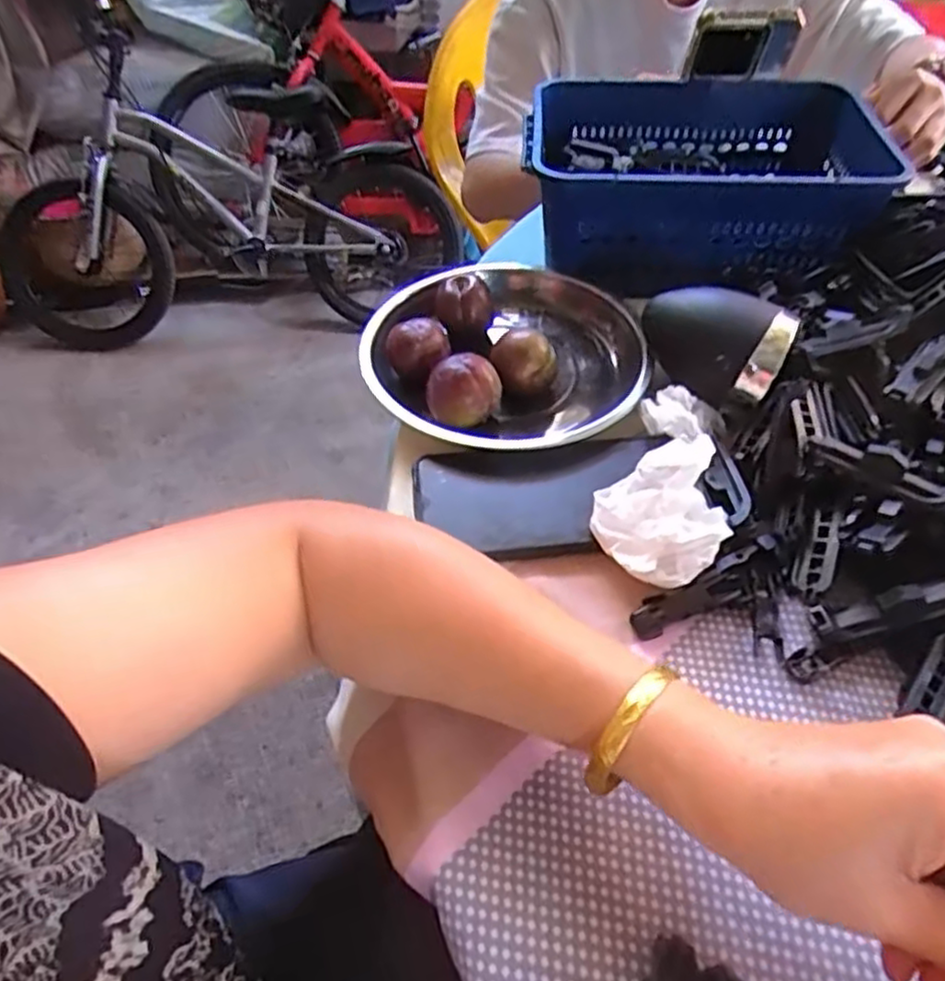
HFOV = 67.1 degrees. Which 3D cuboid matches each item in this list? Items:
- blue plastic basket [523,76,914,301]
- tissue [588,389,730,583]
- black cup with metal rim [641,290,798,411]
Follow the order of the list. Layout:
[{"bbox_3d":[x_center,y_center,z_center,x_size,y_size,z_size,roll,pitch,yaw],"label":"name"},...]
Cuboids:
[{"bbox_3d":[0.170,-0.243,0.554,0.233,0.083,0.180,1,49,3],"label":"blue plastic basket"},{"bbox_3d":[0.103,-0.012,0.389,0.064,0.044,0.132,7,50,8],"label":"tissue"},{"bbox_3d":[0.146,-0.087,0.437,0.084,0.054,0.057,17,52,16],"label":"black cup with metal rim"}]

